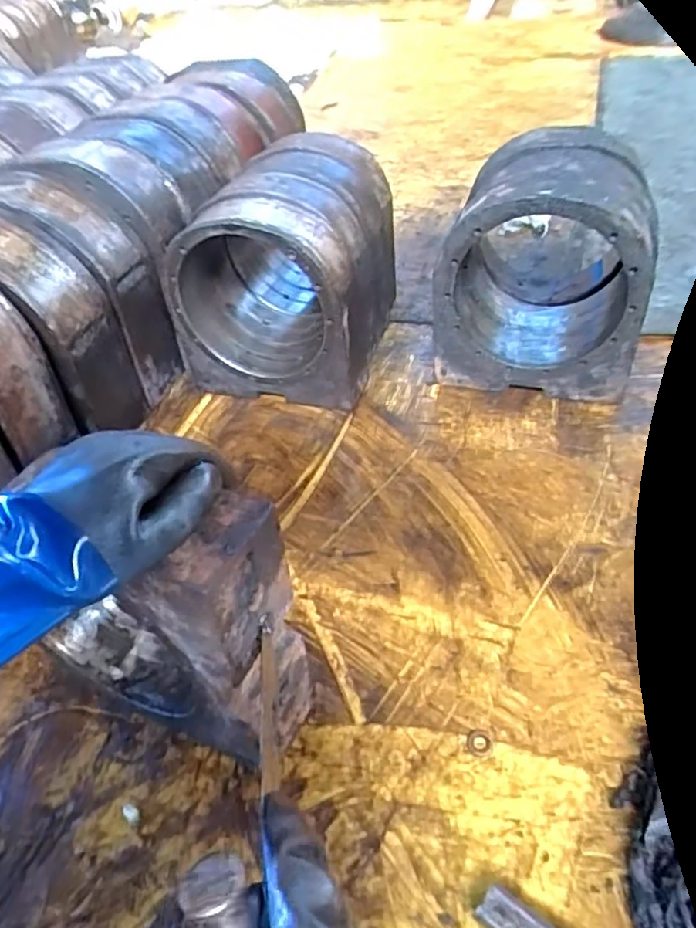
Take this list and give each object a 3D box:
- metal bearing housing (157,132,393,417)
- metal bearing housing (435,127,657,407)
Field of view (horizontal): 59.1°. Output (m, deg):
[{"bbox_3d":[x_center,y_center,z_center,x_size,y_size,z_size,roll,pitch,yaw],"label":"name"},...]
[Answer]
[{"bbox_3d":[-0.077,-0.285,0.894,0.252,0.259,0.315,10,46,17],"label":"metal bearing housing"},{"bbox_3d":[0.263,-0.256,0.811,0.237,0.266,0.207,11,46,19],"label":"metal bearing housing"}]

